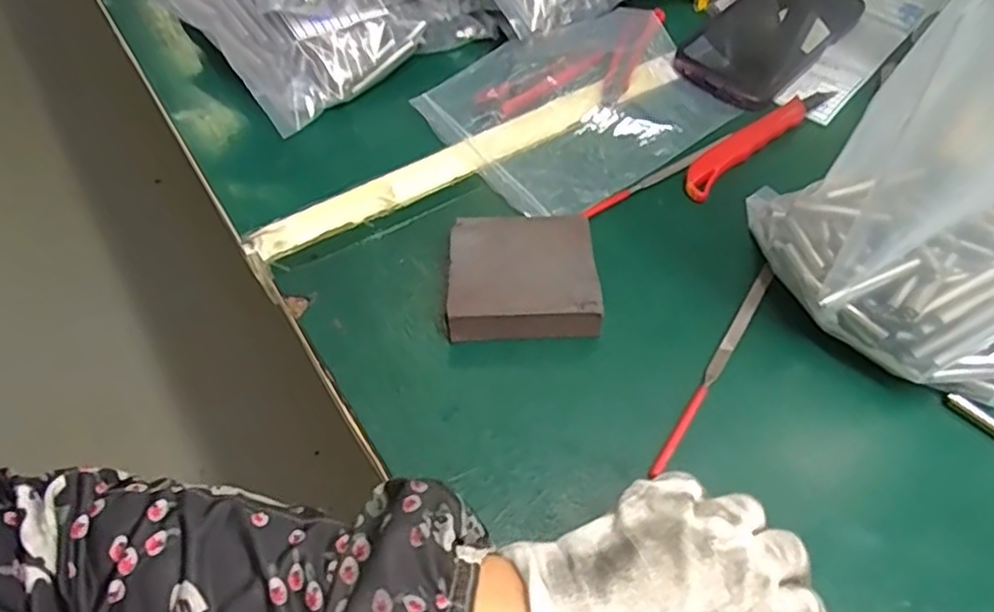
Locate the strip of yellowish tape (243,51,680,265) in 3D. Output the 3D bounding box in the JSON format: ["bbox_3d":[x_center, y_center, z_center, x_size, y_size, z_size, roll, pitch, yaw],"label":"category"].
[{"bbox_3d":[-0.007,-0.106,0.461,0.327,0.009,0.028,-28,59,-19],"label":"strip of yellowish tape"}]

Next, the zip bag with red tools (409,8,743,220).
[{"bbox_3d":[0.064,-0.147,0.489,0.208,0.015,0.151,-31,60,-21],"label":"zip bag with red tools"}]

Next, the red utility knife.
[{"bbox_3d":[0.177,-0.116,0.467,0.154,0.010,0.023,-37,62,-24],"label":"red utility knife"}]

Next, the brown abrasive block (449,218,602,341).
[{"bbox_3d":[0.013,-0.016,0.383,0.079,0.027,0.067,-3,54,-2],"label":"brown abrasive block"}]

